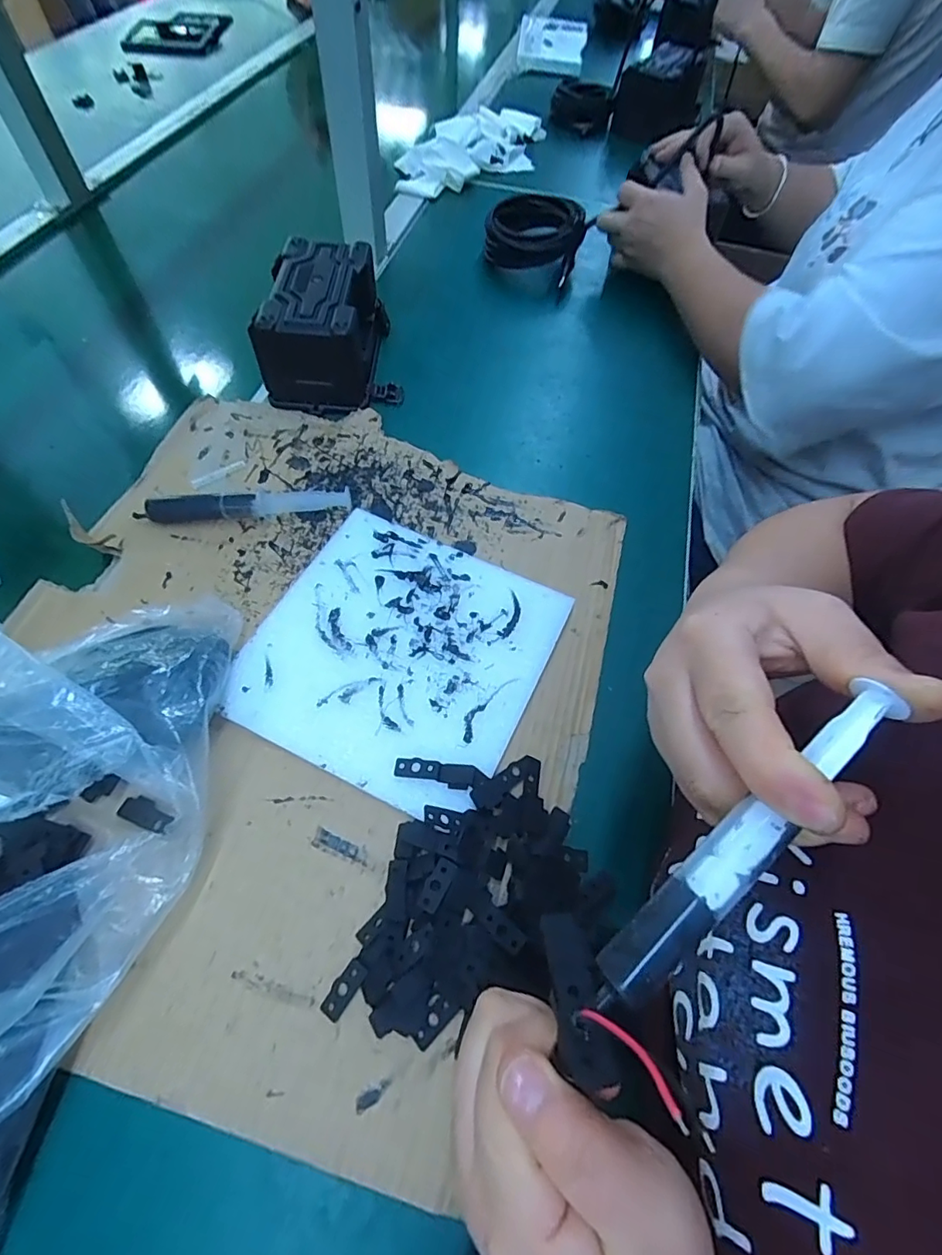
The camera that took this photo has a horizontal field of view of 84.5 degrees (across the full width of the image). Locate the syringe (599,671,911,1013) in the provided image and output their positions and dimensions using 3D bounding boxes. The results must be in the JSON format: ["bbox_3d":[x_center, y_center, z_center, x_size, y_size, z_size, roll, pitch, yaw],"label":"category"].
[{"bbox_3d":[0.085,0.064,0.157,0.124,0.010,0.015,-43,70,-7],"label":"syringe"}]

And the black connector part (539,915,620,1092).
[{"bbox_3d":[0.033,0.113,0.164,0.014,0.009,0.053,0,19,-3],"label":"black connector part"}]

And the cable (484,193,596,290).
[{"bbox_3d":[0.081,-0.492,0.657,0.123,0.060,0.113,18,61,7],"label":"cable"}]

